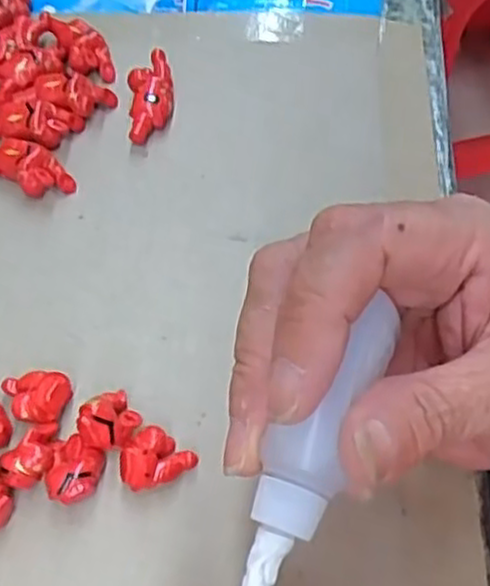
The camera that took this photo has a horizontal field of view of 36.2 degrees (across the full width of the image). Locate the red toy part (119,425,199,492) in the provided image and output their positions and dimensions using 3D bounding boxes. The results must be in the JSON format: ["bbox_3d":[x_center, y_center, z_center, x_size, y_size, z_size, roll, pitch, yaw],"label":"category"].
[{"bbox_3d":[-0.030,0.055,0.244,0.019,0.014,0.021,37,68,21],"label":"red toy part"}]

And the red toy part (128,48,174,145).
[{"bbox_3d":[-0.041,-0.085,0.320,0.020,0.009,0.043,5,74,5],"label":"red toy part"}]

